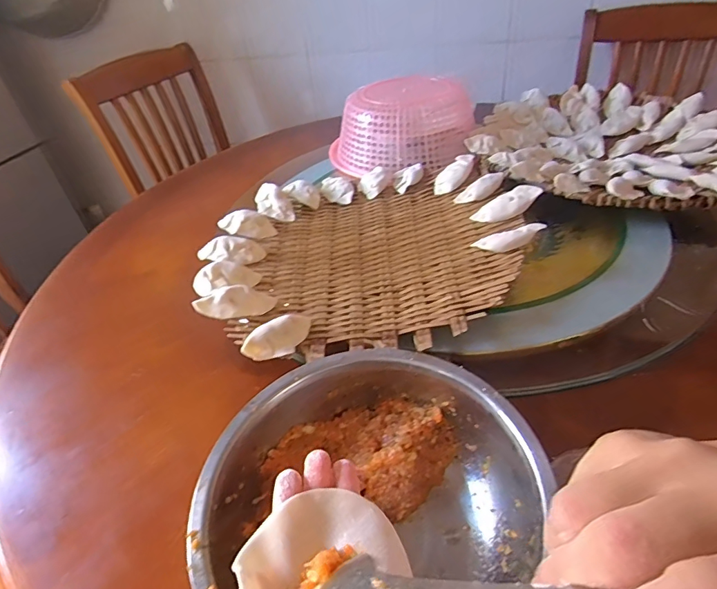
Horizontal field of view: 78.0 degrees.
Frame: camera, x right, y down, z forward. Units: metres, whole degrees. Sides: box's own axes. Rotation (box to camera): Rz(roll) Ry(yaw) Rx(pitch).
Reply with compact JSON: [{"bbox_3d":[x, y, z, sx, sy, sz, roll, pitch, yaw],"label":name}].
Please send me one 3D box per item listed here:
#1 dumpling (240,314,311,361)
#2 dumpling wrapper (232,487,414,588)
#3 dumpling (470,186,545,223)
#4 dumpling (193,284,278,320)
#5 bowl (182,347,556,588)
[{"bbox_3d":[-0.074,0.043,0.428,0.074,0.024,0.036,-30,44,-26],"label":"dumpling"},{"bbox_3d":[-0.011,0.128,0.196,0.070,0.024,0.080,-15,40,-10],"label":"dumpling wrapper"},{"bbox_3d":[0.185,-0.111,0.555,0.085,0.019,0.037,-22,32,27],"label":"dumpling"},{"bbox_3d":[-0.127,0.007,0.463,0.081,0.018,0.033,-2,36,-22],"label":"dumpling"},{"bbox_3d":[0.010,0.149,0.334,0.206,0.087,0.215,-4,39,3],"label":"bowl"}]

